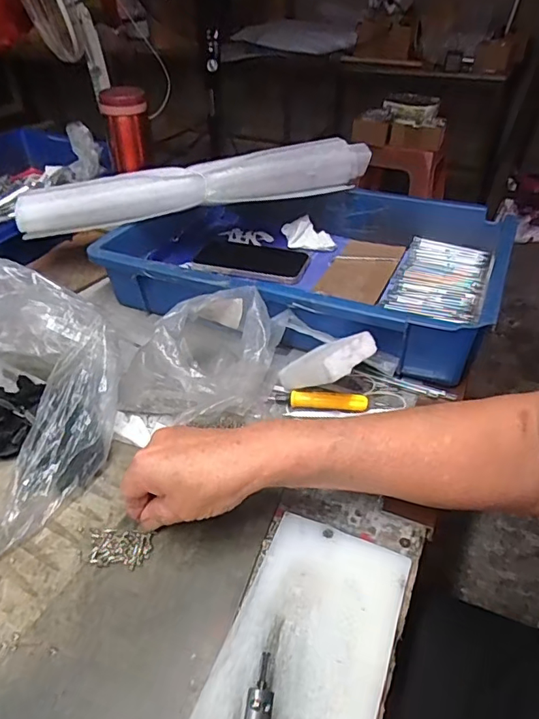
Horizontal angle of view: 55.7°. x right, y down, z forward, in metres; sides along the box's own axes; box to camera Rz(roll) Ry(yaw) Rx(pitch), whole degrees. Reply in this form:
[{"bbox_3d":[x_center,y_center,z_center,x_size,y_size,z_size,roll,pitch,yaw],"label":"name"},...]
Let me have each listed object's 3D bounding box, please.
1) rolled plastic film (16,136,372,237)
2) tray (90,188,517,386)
[{"bbox_3d":[-0.081,-0.221,0.638,0.439,0.060,0.054,-11,40,-13],"label":"rolled plastic film"},{"bbox_3d":[0.036,-0.115,0.612,0.434,0.085,0.291,14,41,17],"label":"tray"}]

